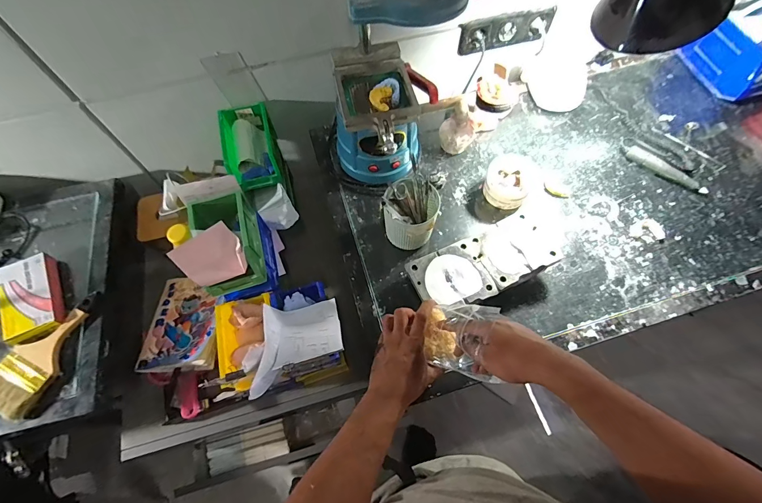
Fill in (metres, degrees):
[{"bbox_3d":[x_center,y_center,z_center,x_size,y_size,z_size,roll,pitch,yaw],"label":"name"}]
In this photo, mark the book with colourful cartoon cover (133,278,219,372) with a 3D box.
[{"bbox_3d":[-0.420,0.148,0.743,0.156,0.028,0.211,-8,55,4],"label":"book with colourful cartoon cover"}]

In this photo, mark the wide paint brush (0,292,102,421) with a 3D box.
[{"bbox_3d":[-0.589,0.167,0.607,0.094,0.022,0.216,24,67,11],"label":"wide paint brush"}]

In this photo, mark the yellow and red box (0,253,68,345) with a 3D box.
[{"bbox_3d":[-0.648,0.086,0.637,0.082,0.035,0.162,-25,67,-11],"label":"yellow and red box"}]

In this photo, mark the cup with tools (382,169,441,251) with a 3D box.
[{"bbox_3d":[0.054,-0.067,0.640,0.095,0.120,0.102,0,65,0],"label":"cup with tools"}]

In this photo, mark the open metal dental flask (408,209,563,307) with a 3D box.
[{"bbox_3d":[0.187,0.023,0.630,0.265,0.053,0.117,-25,67,-11],"label":"open metal dental flask"}]

